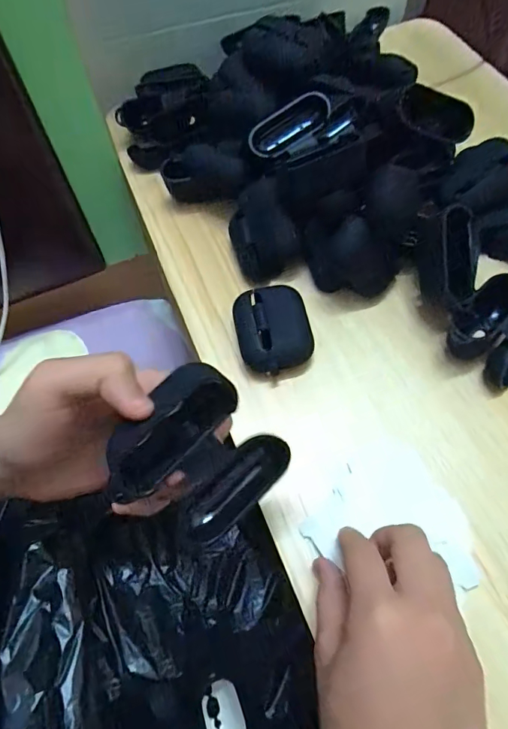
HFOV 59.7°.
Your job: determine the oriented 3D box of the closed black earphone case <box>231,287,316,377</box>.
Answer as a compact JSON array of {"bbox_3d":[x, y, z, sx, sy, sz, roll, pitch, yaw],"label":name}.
[{"bbox_3d":[0.014,-0.026,0.320,0.053,0.029,0.058,-12,64,-5],"label":"closed black earphone case"}]

